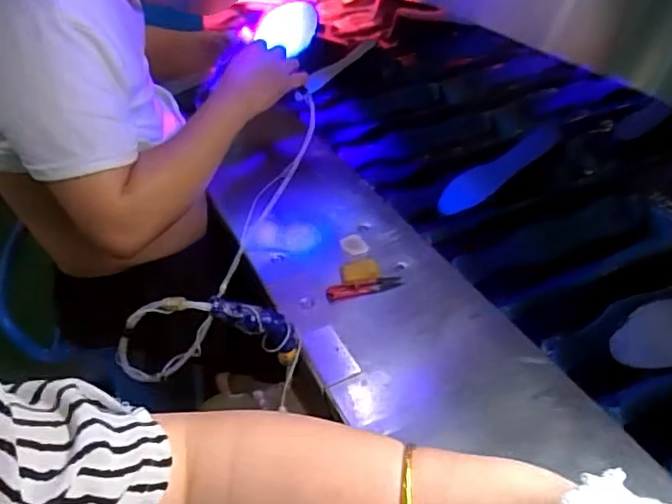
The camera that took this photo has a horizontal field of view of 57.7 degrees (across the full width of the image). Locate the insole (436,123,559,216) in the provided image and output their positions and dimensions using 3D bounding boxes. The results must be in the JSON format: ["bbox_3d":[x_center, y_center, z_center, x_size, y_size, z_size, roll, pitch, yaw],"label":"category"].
[{"bbox_3d":[0.272,-0.138,1.017,0.232,0.016,0.072,-34,41,1],"label":"insole"}]

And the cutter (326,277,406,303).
[{"bbox_3d":[0.038,0.050,0.802,0.101,0.015,0.025,-6,38,-2],"label":"cutter"}]

